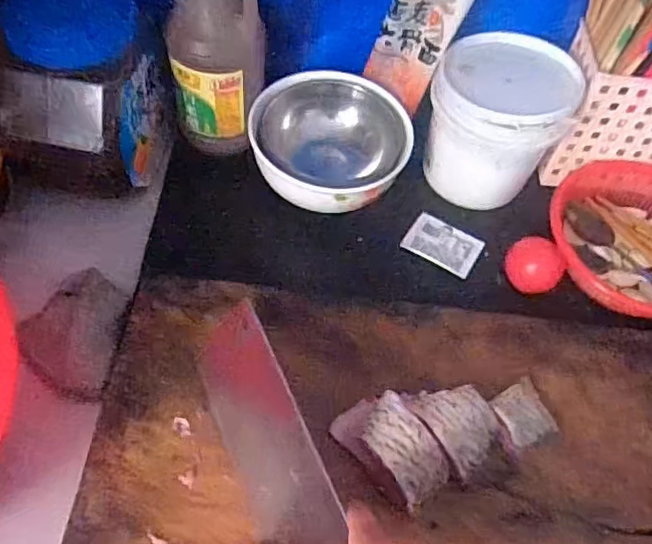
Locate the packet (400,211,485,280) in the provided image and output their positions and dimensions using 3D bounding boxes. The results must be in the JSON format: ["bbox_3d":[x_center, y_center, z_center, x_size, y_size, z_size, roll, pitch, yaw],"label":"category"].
[{"bbox_3d":[0.114,-0.027,0.592,0.068,0.005,0.051,29,60,14],"label":"packet"}]

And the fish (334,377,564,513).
[{"bbox_3d":[0.087,0.109,0.445,0.167,0.044,0.082,-19,61,-15],"label":"fish"}]

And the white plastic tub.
[{"bbox_3d":[0.156,-0.134,0.587,0.117,0.123,0.102,32,61,15],"label":"white plastic tub"}]

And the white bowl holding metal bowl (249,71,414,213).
[{"bbox_3d":[0.006,-0.116,0.578,0.137,0.075,0.130,2,58,-3],"label":"white bowl holding metal bowl"}]

